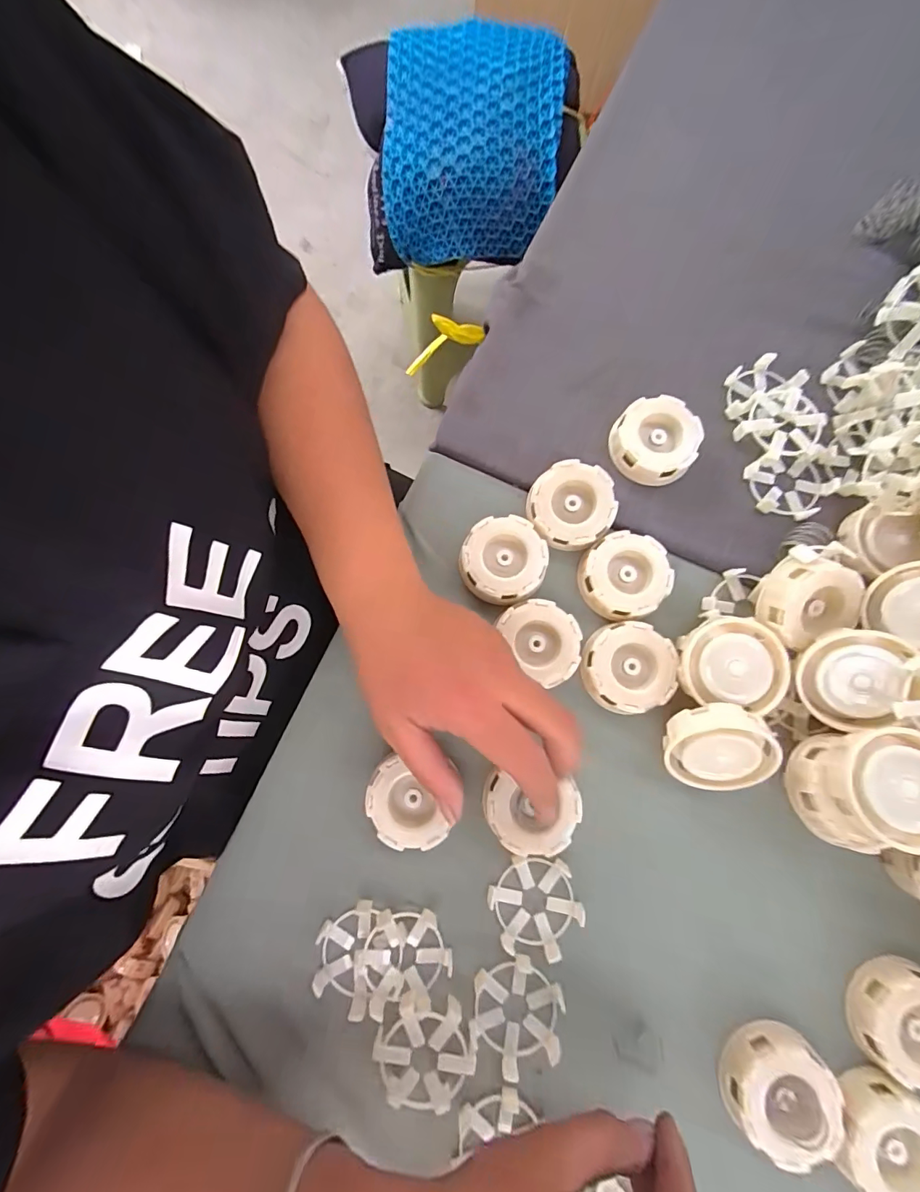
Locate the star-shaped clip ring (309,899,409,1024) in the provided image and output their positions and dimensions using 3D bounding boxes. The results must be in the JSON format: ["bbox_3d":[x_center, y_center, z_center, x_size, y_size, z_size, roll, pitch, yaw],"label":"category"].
[{"bbox_3d":[-0.064,0.230,0.291,0.054,0.015,0.059,4,80,0],"label":"star-shaped clip ring"}]

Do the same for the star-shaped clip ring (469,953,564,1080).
[{"bbox_3d":[0.035,0.260,0.283,0.054,0.012,0.061,7,80,1],"label":"star-shaped clip ring"}]

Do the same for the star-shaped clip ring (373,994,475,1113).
[{"bbox_3d":[-0.021,0.276,0.277,0.059,0.018,0.056,5,80,1],"label":"star-shaped clip ring"}]

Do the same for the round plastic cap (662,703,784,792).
[{"bbox_3d":[0.163,0.097,0.287,0.062,0.016,0.059,-15,113,32],"label":"round plastic cap"}]

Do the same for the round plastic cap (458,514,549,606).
[{"bbox_3d":[0.031,-0.025,0.334,0.059,0.025,0.060,0,80,0],"label":"round plastic cap"}]

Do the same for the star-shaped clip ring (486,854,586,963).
[{"bbox_3d":[0.049,0.200,0.295,0.060,0.013,0.054,10,80,1],"label":"star-shaped clip ring"}]

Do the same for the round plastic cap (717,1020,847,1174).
[{"bbox_3d":[0.191,0.294,0.267,0.063,0.027,0.059,0,80,0],"label":"round plastic cap"}]

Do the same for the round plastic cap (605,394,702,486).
[{"bbox_3d":[0.143,-0.115,0.336,0.059,0.022,0.058,0,80,0],"label":"round plastic cap"}]

